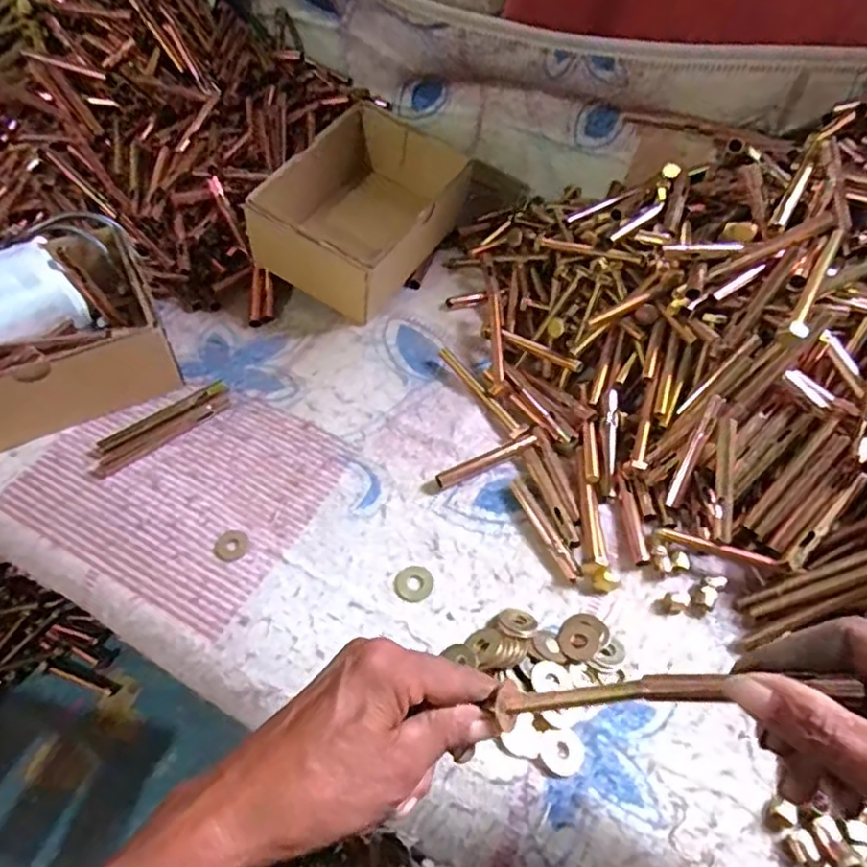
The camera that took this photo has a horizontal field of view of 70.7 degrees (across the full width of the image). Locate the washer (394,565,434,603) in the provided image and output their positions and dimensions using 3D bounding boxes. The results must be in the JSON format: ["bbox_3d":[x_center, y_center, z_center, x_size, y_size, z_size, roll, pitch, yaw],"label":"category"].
[{"bbox_3d":[-0.013,0.100,0.408,0.025,0.004,0.025,1,50,-2],"label":"washer"}]

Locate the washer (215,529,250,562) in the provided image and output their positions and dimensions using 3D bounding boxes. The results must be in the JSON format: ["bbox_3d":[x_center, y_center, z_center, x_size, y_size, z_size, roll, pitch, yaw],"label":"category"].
[{"bbox_3d":[-0.136,0.076,0.414,0.022,0.004,0.021,6,58,-9],"label":"washer"}]

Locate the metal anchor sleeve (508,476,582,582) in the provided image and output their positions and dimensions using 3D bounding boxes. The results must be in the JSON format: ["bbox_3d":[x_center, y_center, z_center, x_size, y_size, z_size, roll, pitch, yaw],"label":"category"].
[{"bbox_3d":[0.077,0.065,0.433,0.014,0.012,0.087,-17,53,-16],"label":"metal anchor sleeve"}]

